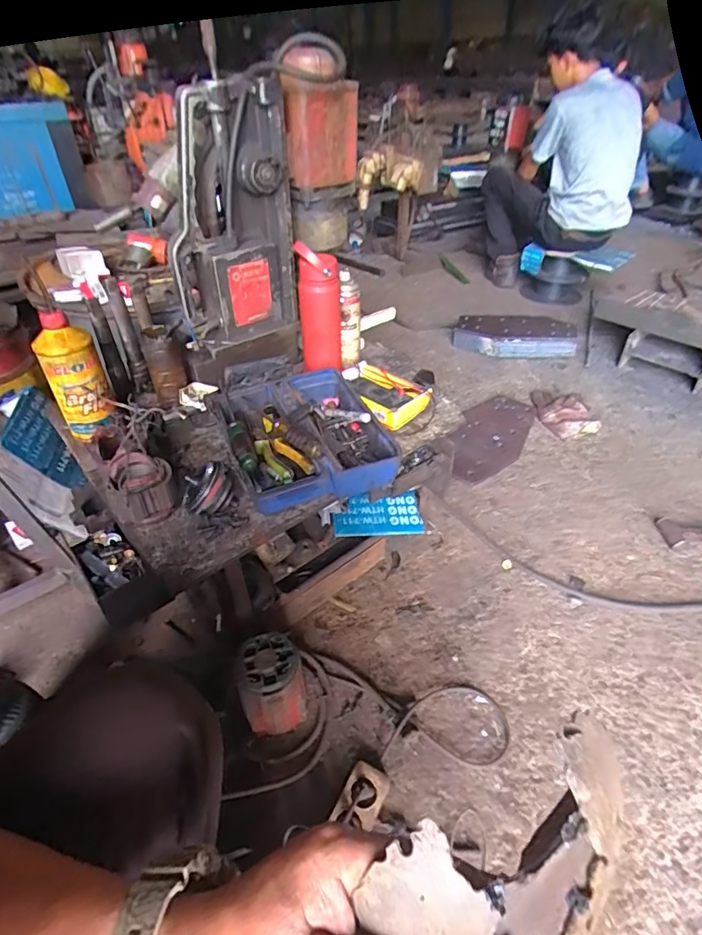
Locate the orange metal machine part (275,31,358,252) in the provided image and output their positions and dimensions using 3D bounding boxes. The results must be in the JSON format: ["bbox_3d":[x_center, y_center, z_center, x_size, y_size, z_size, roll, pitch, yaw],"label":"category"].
[{"bbox_3d":[-0.061,-0.591,0.918,0.142,0.306,0.118,-1,40,-1],"label":"orange metal machine part"}]

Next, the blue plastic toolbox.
[{"bbox_3d":[-0.078,-0.064,0.800,0.243,0.078,0.280,-14,42,-16],"label":"blue plastic toolbox"}]

